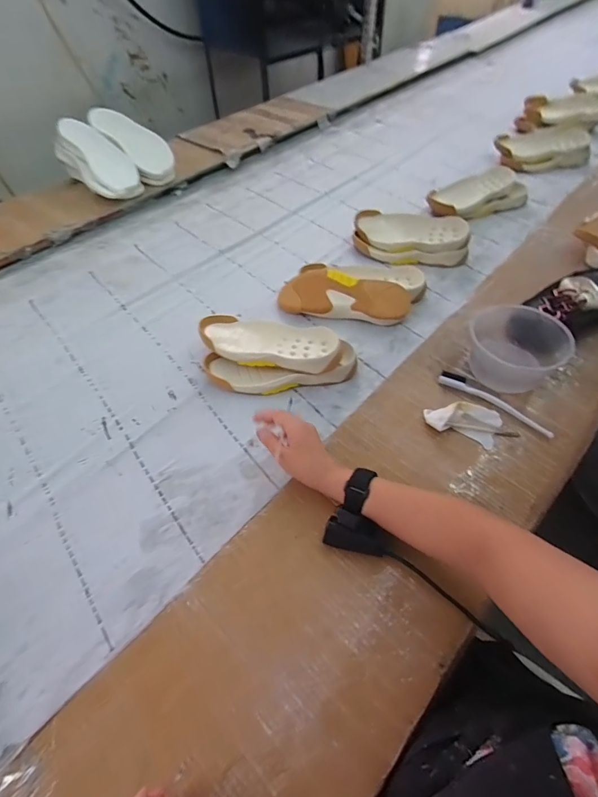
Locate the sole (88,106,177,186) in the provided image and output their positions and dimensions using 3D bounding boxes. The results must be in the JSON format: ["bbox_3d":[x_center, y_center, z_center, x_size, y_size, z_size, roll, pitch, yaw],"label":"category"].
[{"bbox_3d":[-0.463,-0.714,1.091,0.293,0.059,0.109,43,60,1],"label":"sole"}]

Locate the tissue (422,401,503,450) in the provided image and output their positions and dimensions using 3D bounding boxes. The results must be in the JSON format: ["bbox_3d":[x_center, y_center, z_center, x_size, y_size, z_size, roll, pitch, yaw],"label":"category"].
[{"bbox_3d":[0.229,0.028,0.558,0.098,0.027,0.052,17,53,16],"label":"tissue"}]

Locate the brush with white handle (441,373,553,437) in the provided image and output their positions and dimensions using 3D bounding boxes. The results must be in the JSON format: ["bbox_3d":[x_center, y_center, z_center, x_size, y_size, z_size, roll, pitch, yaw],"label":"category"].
[{"bbox_3d":[0.293,0.002,0.594,0.172,0.013,0.028,29,57,24],"label":"brush with white handle"}]

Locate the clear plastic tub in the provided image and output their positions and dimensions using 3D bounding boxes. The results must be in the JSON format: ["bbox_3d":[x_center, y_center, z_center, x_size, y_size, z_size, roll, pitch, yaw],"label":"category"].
[{"bbox_3d":[0.329,-0.073,0.607,0.135,0.087,0.143,0,53,0],"label":"clear plastic tub"}]

